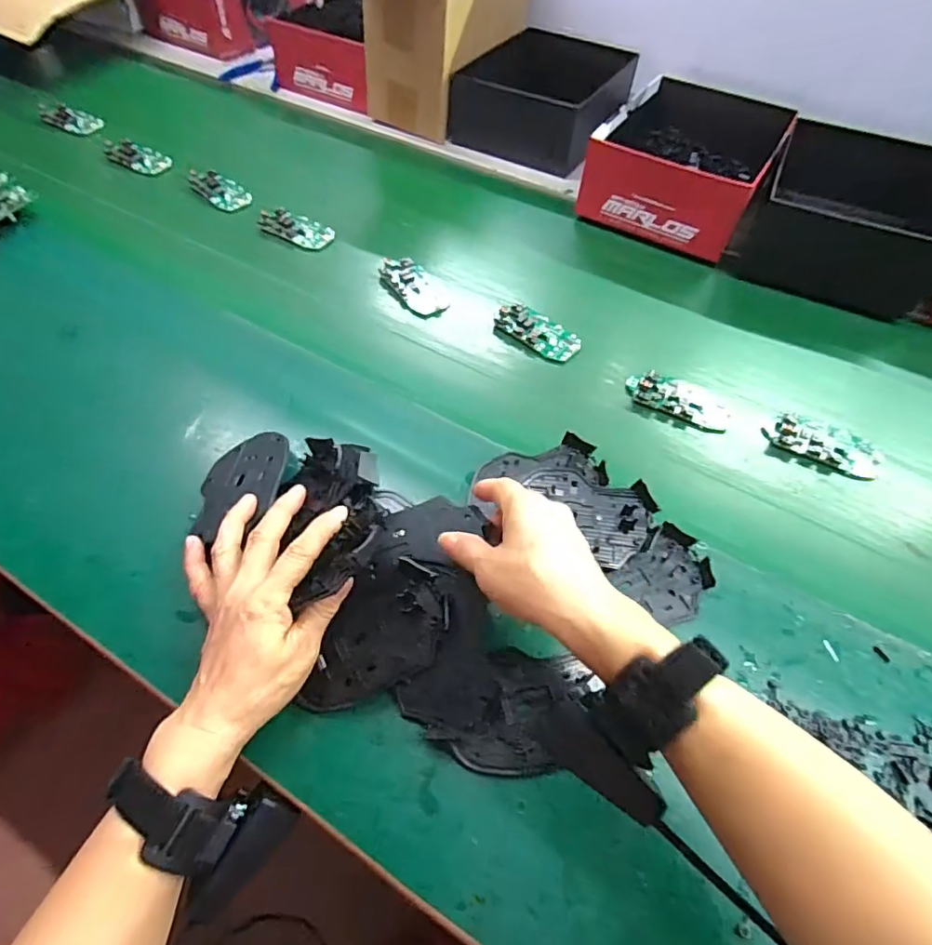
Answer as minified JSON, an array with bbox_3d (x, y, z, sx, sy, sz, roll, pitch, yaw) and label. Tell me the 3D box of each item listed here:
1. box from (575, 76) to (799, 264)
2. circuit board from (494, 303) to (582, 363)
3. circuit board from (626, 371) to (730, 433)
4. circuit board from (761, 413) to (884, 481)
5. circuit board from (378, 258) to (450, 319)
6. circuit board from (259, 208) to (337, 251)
[{"bbox_3d":[0.273,-0.382,0.677,0.187,0.088,0.231,25,58,18],"label":"box"},{"bbox_3d":[0.073,-0.146,0.562,0.091,0.013,0.040,29,59,21],"label":"circuit board"},{"bbox_3d":[0.200,-0.069,0.516,0.095,0.009,0.041,21,57,16],"label":"circuit board"},{"bbox_3d":[0.318,-0.026,0.489,0.100,0.006,0.046,17,56,14],"label":"circuit board"},{"bbox_3d":[-0.060,-0.203,0.596,0.051,0.007,0.096,-27,57,-18],"label":"circuit board"},{"bbox_3d":[-0.201,-0.289,0.646,0.091,0.008,0.051,24,57,18],"label":"circuit board"}]

